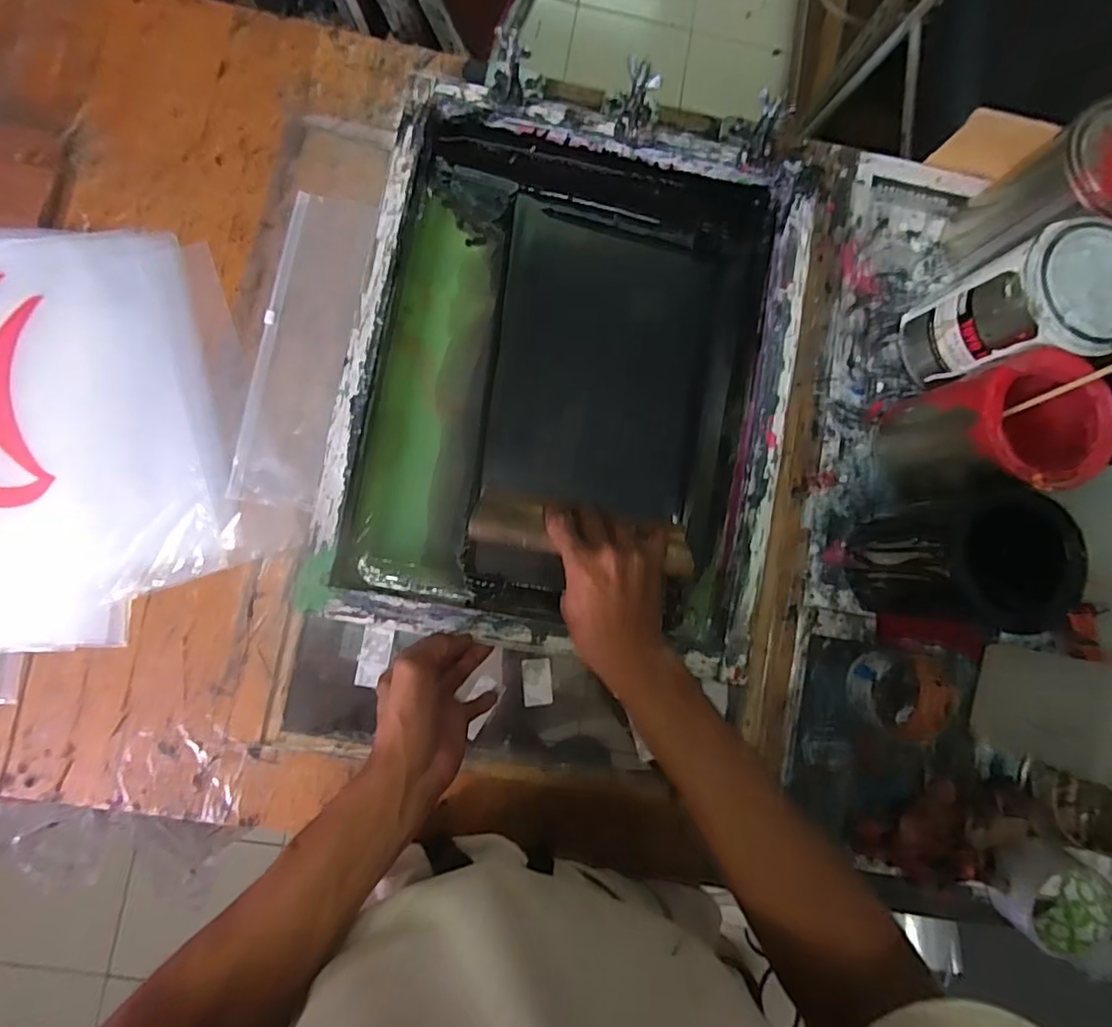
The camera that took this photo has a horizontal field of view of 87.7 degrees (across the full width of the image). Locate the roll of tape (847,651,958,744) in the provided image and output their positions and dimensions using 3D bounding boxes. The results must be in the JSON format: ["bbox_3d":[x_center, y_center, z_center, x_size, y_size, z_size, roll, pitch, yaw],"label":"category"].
[{"bbox_3d":[0.332,0.173,0.554,0.098,0.041,0.080,13,85,-4],"label":"roll of tape"}]

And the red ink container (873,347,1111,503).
[{"bbox_3d":[0.370,-0.068,0.510,0.099,0.148,0.108,-15,87,-6],"label":"red ink container"}]

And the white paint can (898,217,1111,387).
[{"bbox_3d":[0.409,-0.175,0.523,0.099,0.162,0.102,0,86,-5],"label":"white paint can"}]

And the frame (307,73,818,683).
[{"bbox_3d":[0.015,-0.120,0.529,0.383,0.067,0.471,10,84,-6],"label":"frame"}]

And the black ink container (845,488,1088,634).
[{"bbox_3d":[0.341,0.040,0.504,0.106,0.149,0.107,11,85,-4],"label":"black ink container"}]

